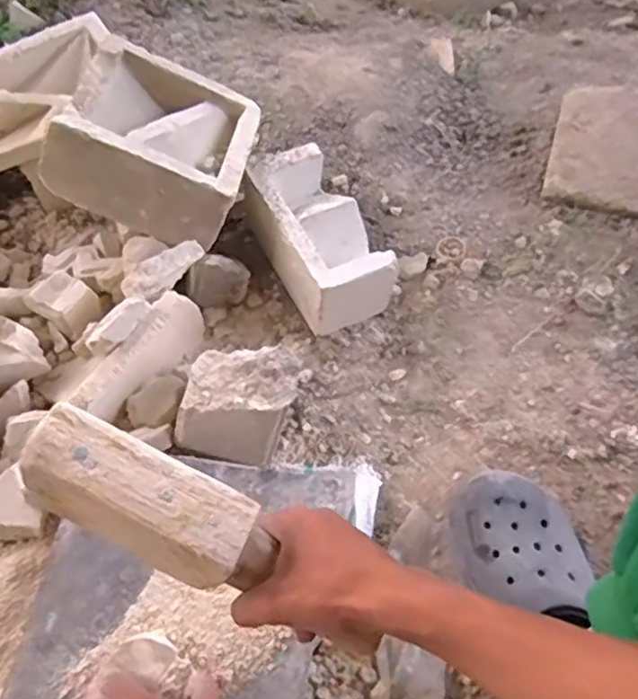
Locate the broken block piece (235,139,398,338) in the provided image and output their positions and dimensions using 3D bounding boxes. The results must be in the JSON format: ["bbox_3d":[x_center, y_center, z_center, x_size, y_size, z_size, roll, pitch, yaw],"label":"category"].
[{"bbox_3d":[-0.001,-0.135,0.809,0.107,0.093,0.198,-26,64,-14],"label":"broken block piece"}]

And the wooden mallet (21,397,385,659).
[{"bbox_3d":[-0.068,0.116,0.420,0.239,0.039,0.059,33,63,-10],"label":"wooden mallet"}]

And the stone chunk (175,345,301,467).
[{"bbox_3d":[-0.081,0.053,0.697,0.108,0.068,0.100,13,62,7],"label":"stone chunk"}]

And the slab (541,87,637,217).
[{"bbox_3d":[0.407,-0.258,0.874,0.202,0.043,0.187,15,62,8],"label":"slab"}]

